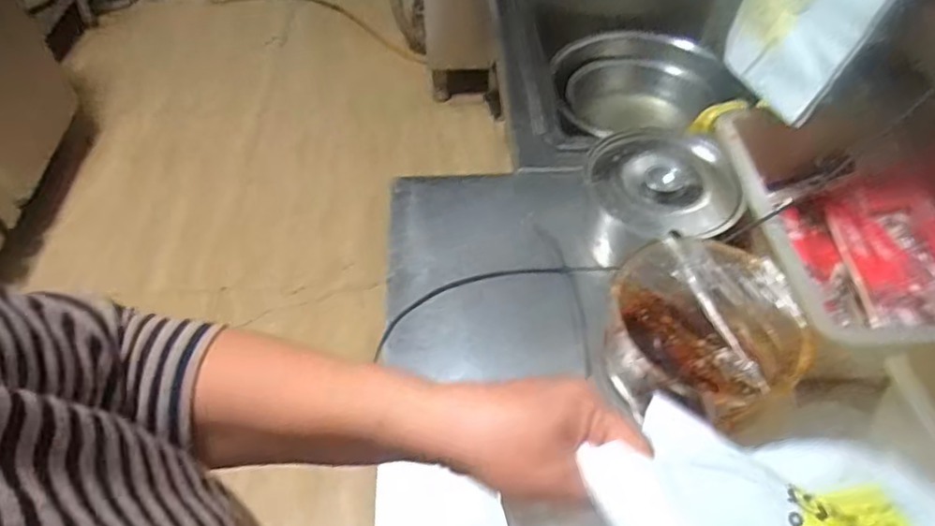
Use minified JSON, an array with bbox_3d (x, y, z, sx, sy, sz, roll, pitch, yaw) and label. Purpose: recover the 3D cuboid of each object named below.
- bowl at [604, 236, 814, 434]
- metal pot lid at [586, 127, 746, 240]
[{"bbox_3d":[0.219,0.068,0.576,0.166,0.072,0.189,11,51,8],"label":"bowl"},{"bbox_3d":[0.215,-0.095,0.684,0.143,0.034,0.173,-13,52,-11],"label":"metal pot lid"}]

